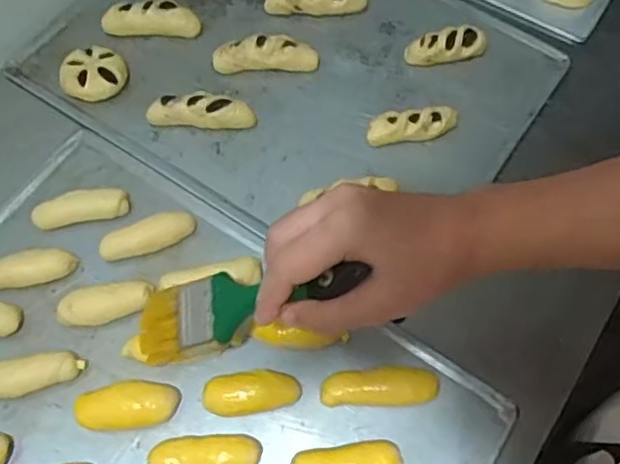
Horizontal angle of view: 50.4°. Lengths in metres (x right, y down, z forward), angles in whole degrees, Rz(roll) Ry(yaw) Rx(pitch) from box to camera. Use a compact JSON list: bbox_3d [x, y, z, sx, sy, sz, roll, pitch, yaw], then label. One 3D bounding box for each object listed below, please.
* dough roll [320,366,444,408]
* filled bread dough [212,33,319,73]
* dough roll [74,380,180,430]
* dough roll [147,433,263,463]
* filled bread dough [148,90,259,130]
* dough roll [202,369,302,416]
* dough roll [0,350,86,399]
[{"bbox_3d":[0.052,0.116,0.495,0.087,0.019,0.029,-1,66,-2],"label":"dough roll"},{"bbox_3d":[-0.042,-0.169,0.626,0.097,0.022,0.029,1,66,-1],"label":"filled bread dough"},{"bbox_3d":[-0.133,0.127,0.484,0.071,0.021,0.032,-7,66,-5],"label":"dough roll"},{"bbox_3d":[-0.075,0.161,0.473,0.078,0.018,0.029,-4,66,-3],"label":"dough roll"},{"bbox_3d":[-0.099,-0.110,0.597,0.095,0.023,0.027,1,66,-1],"label":"filled bread dough"},{"bbox_3d":[-0.043,0.118,0.488,0.070,0.024,0.030,-5,66,-4],"label":"dough roll"},{"bbox_3d":[-0.211,0.107,0.497,0.079,0.016,0.027,-12,67,-7],"label":"dough roll"}]

